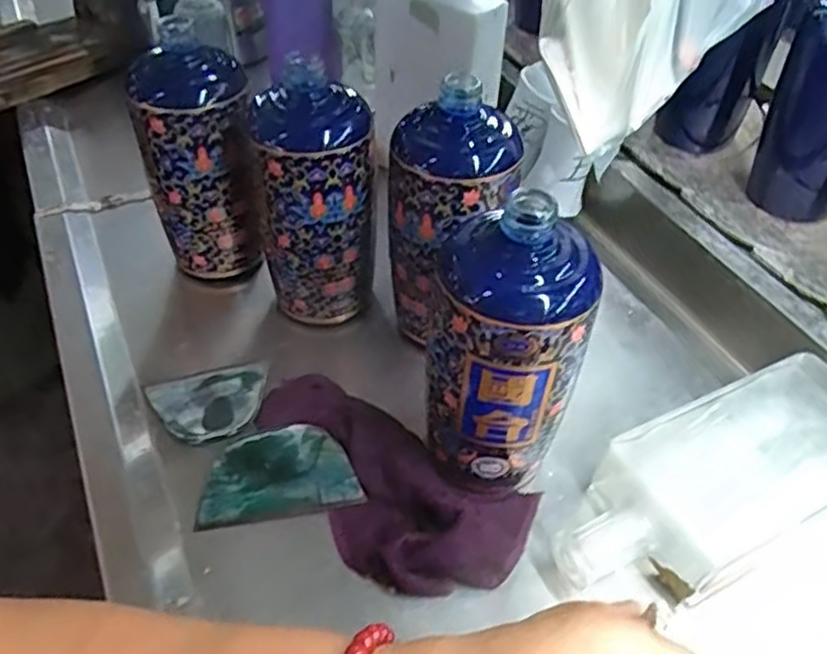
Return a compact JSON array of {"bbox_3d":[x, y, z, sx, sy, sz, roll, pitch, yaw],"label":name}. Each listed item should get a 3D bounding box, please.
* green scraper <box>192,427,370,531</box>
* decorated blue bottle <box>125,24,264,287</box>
[{"bbox_3d":[-0.083,0.089,0.424,0.094,0.009,0.055,-7,49,-6],"label":"green scraper"},{"bbox_3d":[-0.155,-0.121,0.508,0.076,0.167,0.063,-13,48,-11],"label":"decorated blue bottle"}]

